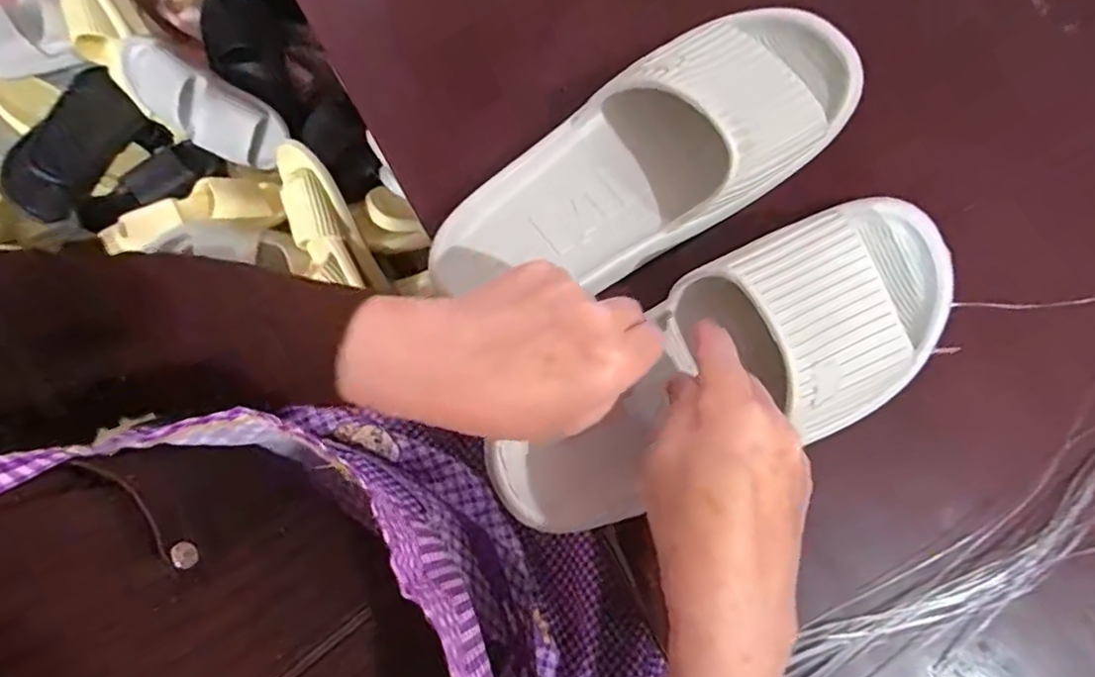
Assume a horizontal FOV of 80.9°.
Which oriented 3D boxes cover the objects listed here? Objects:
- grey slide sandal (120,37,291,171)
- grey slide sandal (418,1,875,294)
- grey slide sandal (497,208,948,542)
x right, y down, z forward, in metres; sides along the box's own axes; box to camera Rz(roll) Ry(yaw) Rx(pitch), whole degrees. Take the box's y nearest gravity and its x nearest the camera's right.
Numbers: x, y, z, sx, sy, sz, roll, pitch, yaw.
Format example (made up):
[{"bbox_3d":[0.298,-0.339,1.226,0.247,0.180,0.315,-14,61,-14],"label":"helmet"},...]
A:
[{"bbox_3d":[-0.530,-0.355,0.987,0.274,0.058,0.131,27,116,3],"label":"grey slide sandal"},{"bbox_3d":[0.060,-0.110,0.374,0.276,0.072,0.104,-29,81,0],"label":"grey slide sandal"},{"bbox_3d":[0.103,0.019,0.348,0.282,0.058,0.109,-32,81,-2],"label":"grey slide sandal"}]

